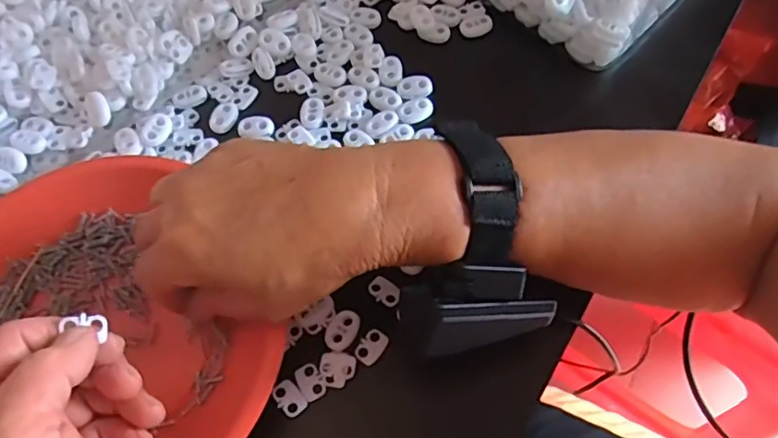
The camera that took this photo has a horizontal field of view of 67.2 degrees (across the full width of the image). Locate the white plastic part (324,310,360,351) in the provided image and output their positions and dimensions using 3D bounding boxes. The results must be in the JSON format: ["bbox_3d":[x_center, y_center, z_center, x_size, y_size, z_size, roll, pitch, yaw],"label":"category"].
[{"bbox_3d":[-0.025,0.058,0.310,0.016,0.004,0.022,28,69,16],"label":"white plastic part"}]

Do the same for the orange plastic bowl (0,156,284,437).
[{"bbox_3d":[-0.159,0.067,0.304,0.169,0.032,0.194,-33,66,-12],"label":"orange plastic bowl"}]

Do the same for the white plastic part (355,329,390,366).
[{"bbox_3d":[-0.009,0.067,0.308,0.013,0.004,0.018,34,70,18],"label":"white plastic part"}]

